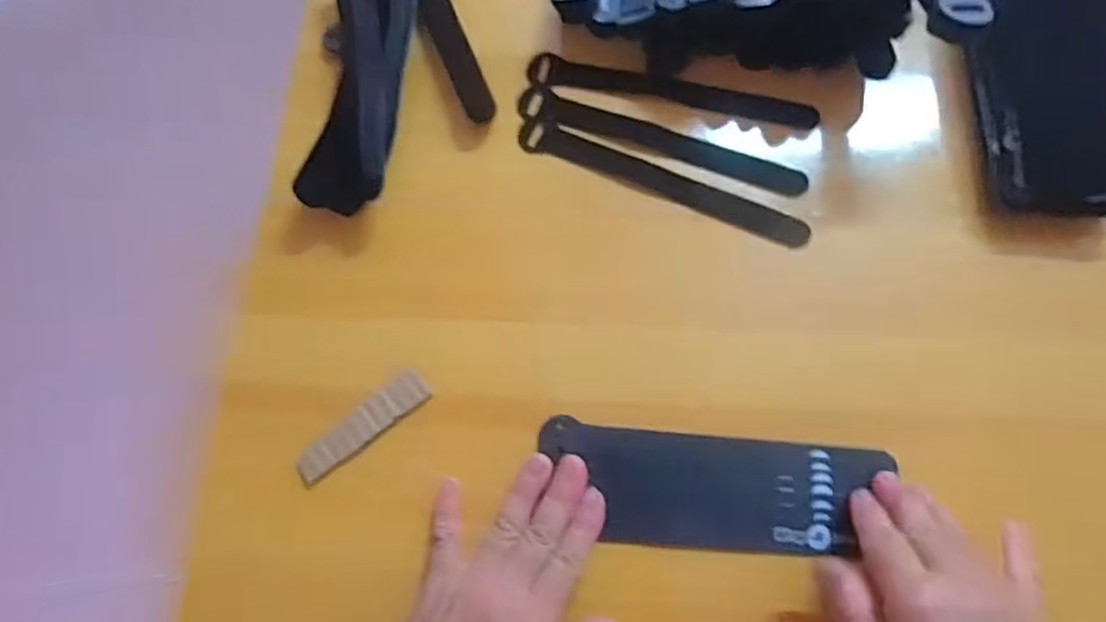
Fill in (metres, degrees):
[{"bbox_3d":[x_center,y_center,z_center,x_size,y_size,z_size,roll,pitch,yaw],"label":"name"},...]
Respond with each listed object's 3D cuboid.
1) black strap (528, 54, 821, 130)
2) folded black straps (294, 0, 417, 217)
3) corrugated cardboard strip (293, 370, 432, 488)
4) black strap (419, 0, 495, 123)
[{"bbox_3d":[0.084,-0.156,0.492,0.200,0.007,0.024,7,77,-4],"label":"black strap"},{"bbox_3d":[-0.132,-0.156,0.454,0.063,0.034,0.192,6,72,4],"label":"folded black straps"},{"bbox_3d":[-0.112,0.067,0.407,0.085,0.006,0.022,-36,74,-10],"label":"corrugated cardboard strip"},{"bbox_3d":[-0.081,-0.215,0.487,0.026,0.018,0.190,-19,71,-4],"label":"black strap"}]

